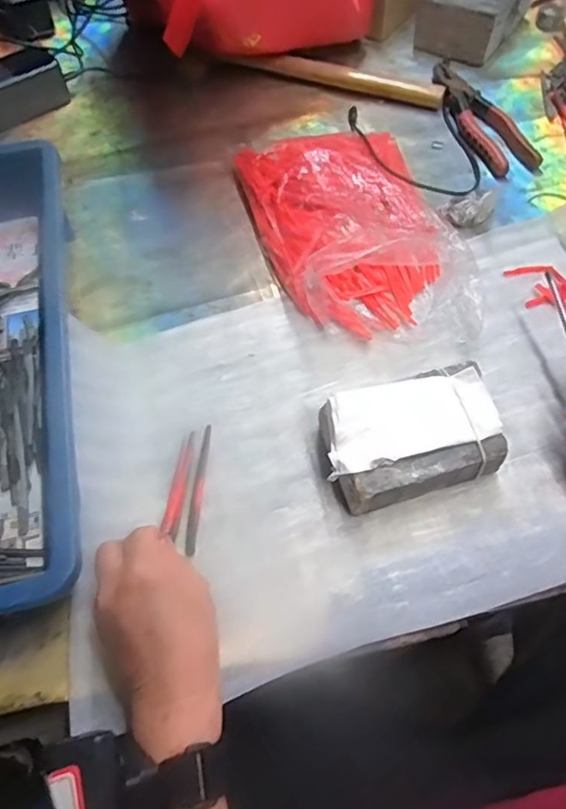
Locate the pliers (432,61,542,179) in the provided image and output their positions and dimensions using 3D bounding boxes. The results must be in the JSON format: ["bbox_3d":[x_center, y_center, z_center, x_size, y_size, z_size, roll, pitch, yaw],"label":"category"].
[{"bbox_3d":[0.229,-0.332,0.636,0.069,0.012,0.191,-10,60,-4],"label":"pliers"}]

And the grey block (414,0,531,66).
[{"bbox_3d":[0.249,-0.512,0.718,0.104,0.063,0.150,30,65,17],"label":"grey block"}]

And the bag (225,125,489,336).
[{"bbox_3d":[0.063,-0.176,0.521,0.173,0.050,0.262,-11,60,-5],"label":"bag"}]

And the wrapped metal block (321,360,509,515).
[{"bbox_3d":[0.095,0.024,0.412,0.128,0.056,0.083,-17,63,-9],"label":"wrapped metal block"}]

